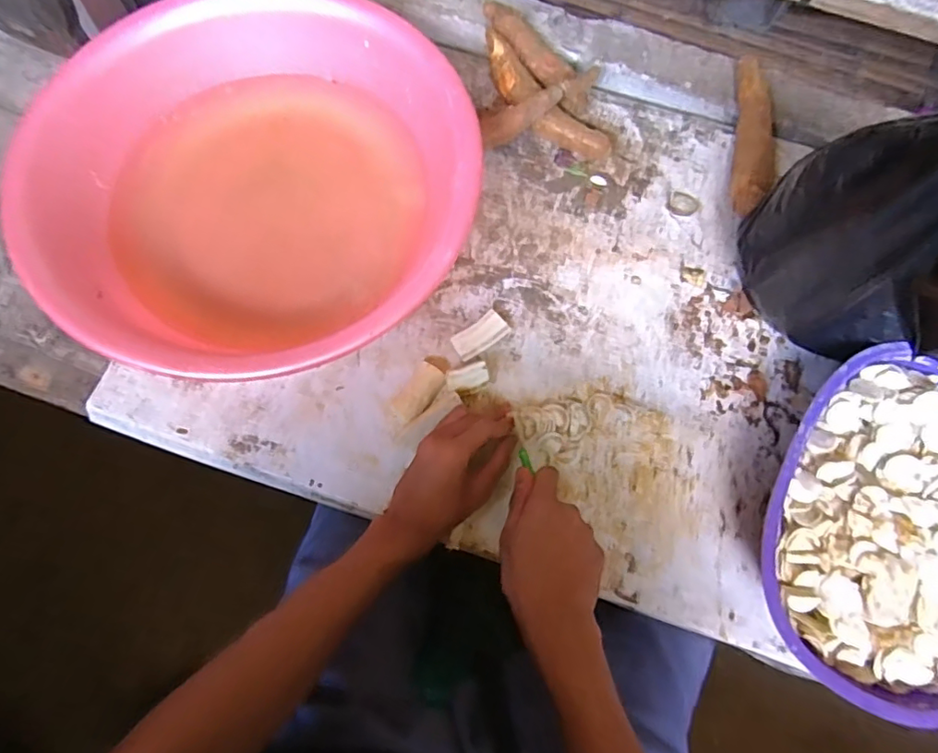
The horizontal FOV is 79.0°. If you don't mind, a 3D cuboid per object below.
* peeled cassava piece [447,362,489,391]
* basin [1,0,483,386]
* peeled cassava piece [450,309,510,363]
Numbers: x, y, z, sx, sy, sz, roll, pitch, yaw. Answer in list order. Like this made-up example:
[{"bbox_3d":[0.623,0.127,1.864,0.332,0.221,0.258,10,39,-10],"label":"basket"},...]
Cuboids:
[{"bbox_3d":[-0.002,0.000,0.552,0.040,0.011,0.020,-15,72,-4],"label":"peeled cassava piece"},{"bbox_3d":[-0.204,-0.190,0.572,0.412,0.122,0.384,0,71,1],"label":"basin"},{"bbox_3d":[0.012,-0.040,0.577,0.060,0.019,0.028,-37,75,-10],"label":"peeled cassava piece"}]

